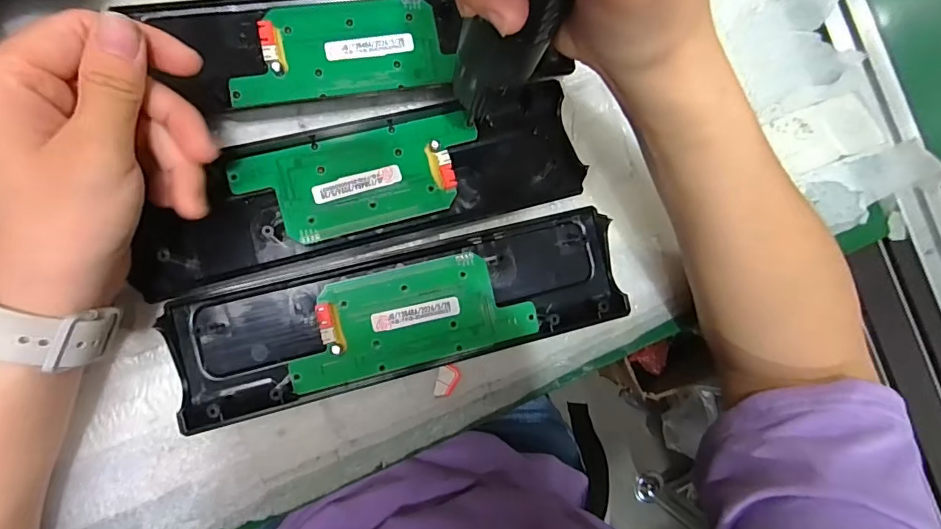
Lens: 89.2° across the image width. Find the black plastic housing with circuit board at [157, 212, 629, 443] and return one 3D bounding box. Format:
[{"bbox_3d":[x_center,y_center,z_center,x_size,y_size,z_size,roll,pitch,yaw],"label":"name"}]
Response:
[{"bbox_3d":[-0.033,0.026,0.267,0.245,0.018,0.068,-13,90,-10],"label":"black plastic housing with circuit board"}]

